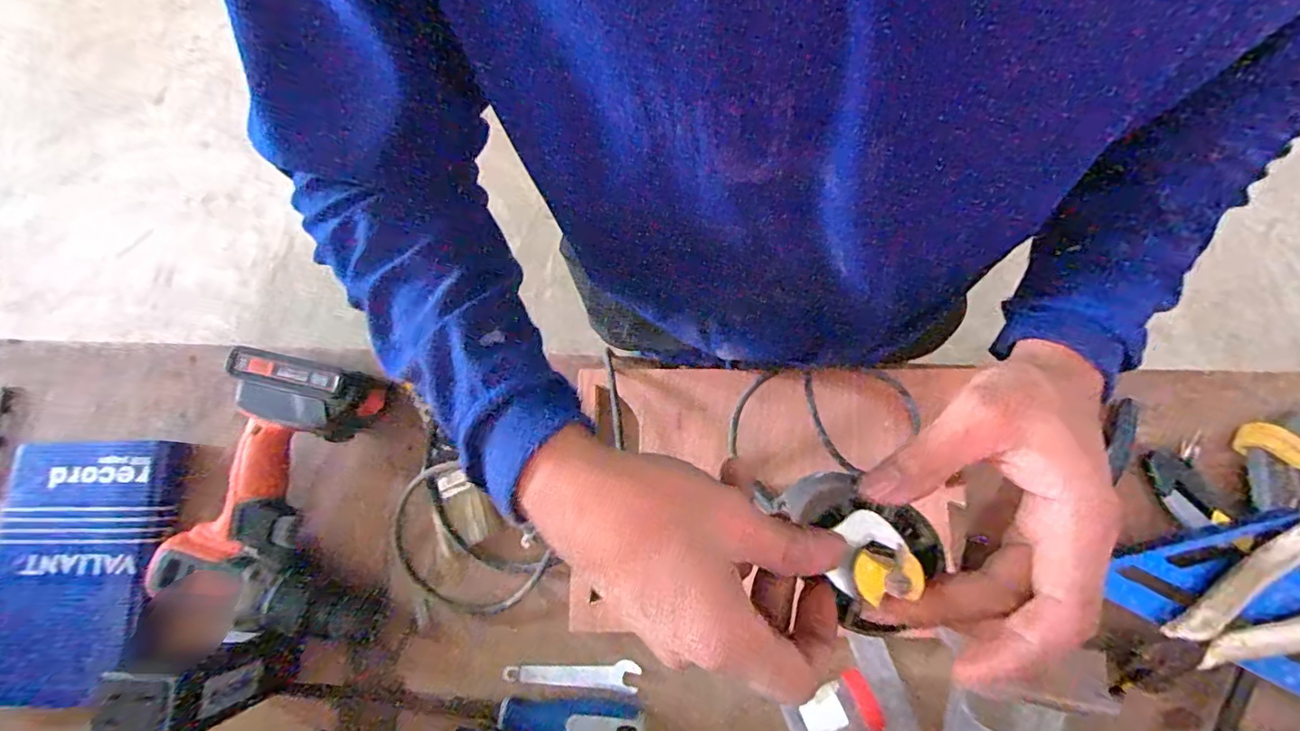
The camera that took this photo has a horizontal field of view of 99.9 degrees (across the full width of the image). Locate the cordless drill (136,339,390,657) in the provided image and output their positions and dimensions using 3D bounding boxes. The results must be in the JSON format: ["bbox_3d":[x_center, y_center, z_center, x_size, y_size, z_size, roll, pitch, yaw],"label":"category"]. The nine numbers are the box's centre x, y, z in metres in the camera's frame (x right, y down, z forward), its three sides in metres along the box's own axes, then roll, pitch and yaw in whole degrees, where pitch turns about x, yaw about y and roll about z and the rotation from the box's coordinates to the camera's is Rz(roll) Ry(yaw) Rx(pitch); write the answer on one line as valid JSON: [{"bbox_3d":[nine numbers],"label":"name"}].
[{"bbox_3d":[-0.323,0.110,0.455,0.175,0.062,0.237,-1,77,2],"label":"cordless drill"}]

